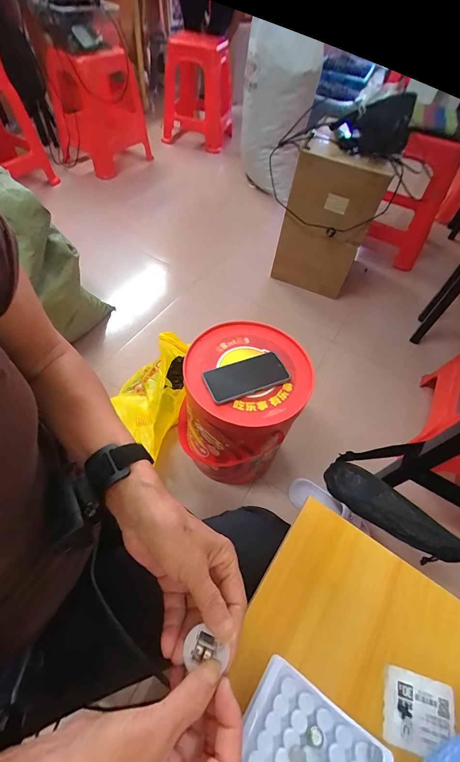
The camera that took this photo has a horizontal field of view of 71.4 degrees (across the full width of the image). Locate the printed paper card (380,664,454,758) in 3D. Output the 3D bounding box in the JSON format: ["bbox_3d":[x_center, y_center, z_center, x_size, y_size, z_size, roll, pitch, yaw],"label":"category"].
[{"bbox_3d":[0.154,0.271,0.262,0.057,0.004,0.049,16,55,6],"label":"printed paper card"}]

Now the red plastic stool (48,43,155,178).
[{"bbox_3d":[-0.585,-1.209,1.438,0.303,0.395,0.310,34,59,18],"label":"red plastic stool"}]

